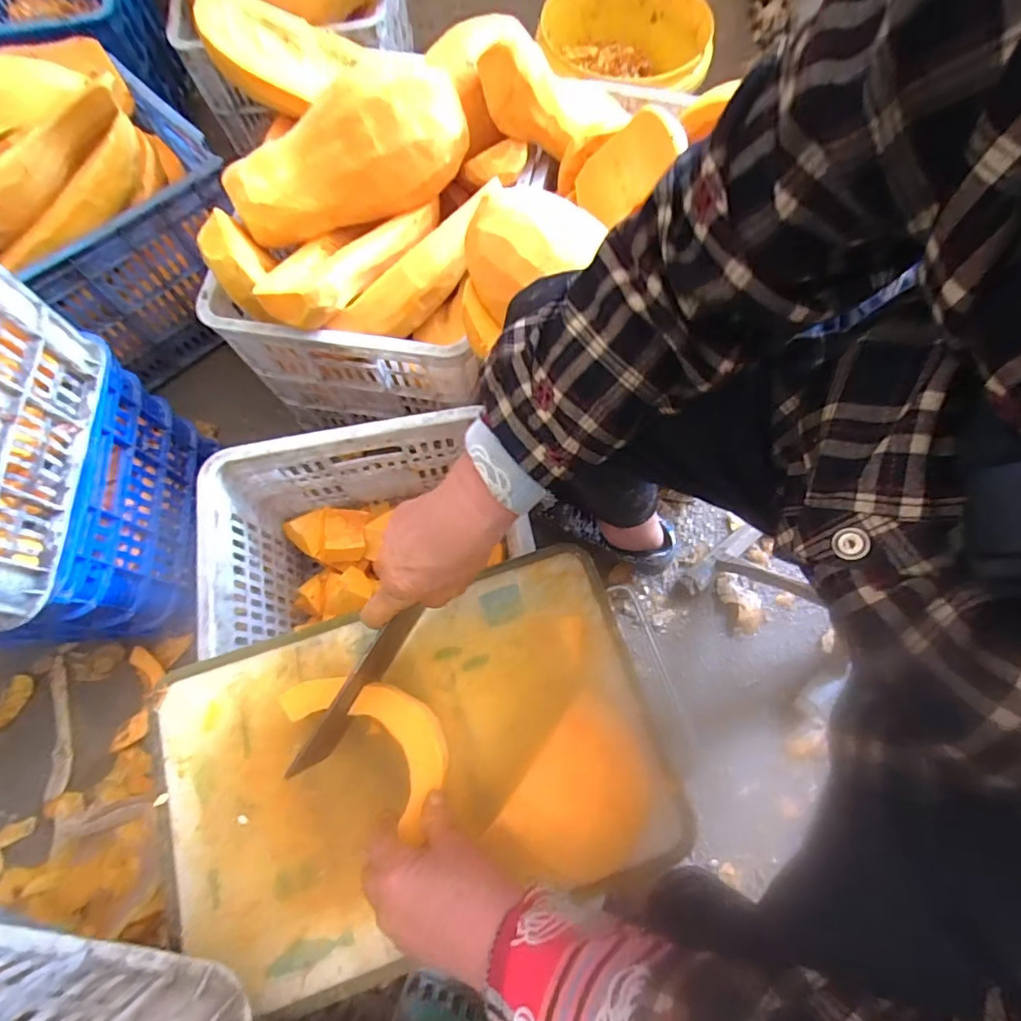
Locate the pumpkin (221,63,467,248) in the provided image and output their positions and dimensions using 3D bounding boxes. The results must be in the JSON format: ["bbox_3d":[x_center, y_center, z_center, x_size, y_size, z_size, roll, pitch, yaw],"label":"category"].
[{"bbox_3d":[-0.197,-0.431,0.622,0.298,0.110,0.103,-24,72,-7],"label":"pumpkin"}]

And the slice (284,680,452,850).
[{"bbox_3d":[-0.120,0.186,0.431,0.148,0.038,0.078,28,74,6],"label":"slice"}]

